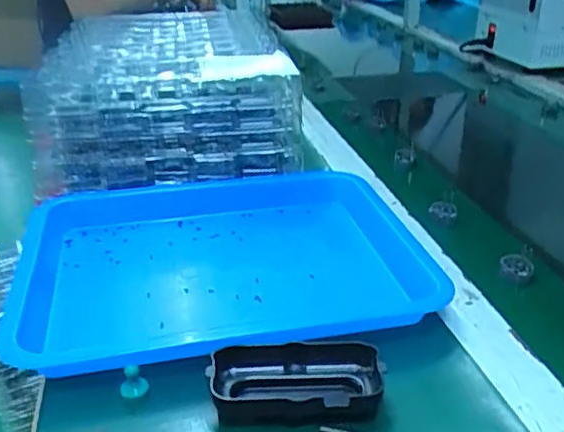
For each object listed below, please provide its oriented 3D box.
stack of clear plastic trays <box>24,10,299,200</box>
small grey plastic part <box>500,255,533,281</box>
[{"bbox_3d":[-0.157,-0.168,0.800,0.285,0.141,0.408,-6,28,-11],"label":"stack of clear plastic trays"},{"bbox_3d":[0.211,0.046,0.554,0.025,0.007,0.025,-9,69,26],"label":"small grey plastic part"}]

